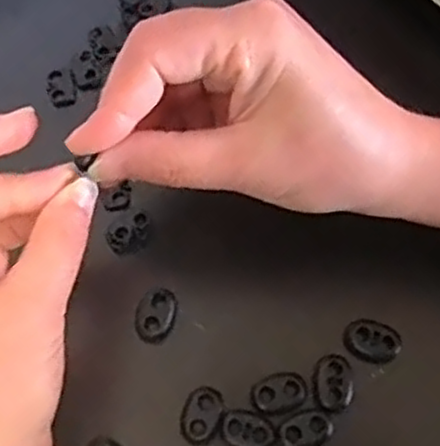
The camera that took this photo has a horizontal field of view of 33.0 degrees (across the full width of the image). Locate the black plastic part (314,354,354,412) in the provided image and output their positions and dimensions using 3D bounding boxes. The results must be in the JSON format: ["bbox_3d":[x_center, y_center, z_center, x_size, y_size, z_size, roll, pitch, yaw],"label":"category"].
[{"bbox_3d":[0.046,0.065,0.302,0.015,0.006,0.022,-2,72,-1],"label":"black plastic part"}]

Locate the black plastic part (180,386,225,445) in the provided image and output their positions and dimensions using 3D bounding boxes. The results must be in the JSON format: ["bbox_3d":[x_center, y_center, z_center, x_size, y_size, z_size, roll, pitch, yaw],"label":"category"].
[{"bbox_3d":[-0.007,0.076,0.294,0.016,0.004,0.022,20,73,5],"label":"black plastic part"}]

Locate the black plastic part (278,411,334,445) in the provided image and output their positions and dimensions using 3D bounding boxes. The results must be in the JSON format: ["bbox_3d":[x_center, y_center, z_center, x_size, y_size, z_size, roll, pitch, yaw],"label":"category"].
[{"bbox_3d":[0.034,0.082,0.294,0.022,0.004,0.014,-15,73,-6],"label":"black plastic part"}]

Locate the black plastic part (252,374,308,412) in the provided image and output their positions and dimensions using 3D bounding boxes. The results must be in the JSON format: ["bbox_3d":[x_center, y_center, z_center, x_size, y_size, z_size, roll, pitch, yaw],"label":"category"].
[{"bbox_3d":[0.024,0.068,0.298,0.022,0.004,0.014,-15,73,-6],"label":"black plastic part"}]

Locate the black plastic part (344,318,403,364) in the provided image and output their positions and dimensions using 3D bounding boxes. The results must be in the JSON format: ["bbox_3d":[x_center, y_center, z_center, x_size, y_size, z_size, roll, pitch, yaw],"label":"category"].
[{"bbox_3d":[0.063,0.049,0.308,0.024,0.005,0.017,16,73,4],"label":"black plastic part"}]

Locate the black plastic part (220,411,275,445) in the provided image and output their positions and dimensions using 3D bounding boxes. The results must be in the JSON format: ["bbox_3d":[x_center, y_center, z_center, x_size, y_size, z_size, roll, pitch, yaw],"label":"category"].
[{"bbox_3d":[0.011,0.082,0.293,0.022,0.004,0.014,15,72,4],"label":"black plastic part"}]

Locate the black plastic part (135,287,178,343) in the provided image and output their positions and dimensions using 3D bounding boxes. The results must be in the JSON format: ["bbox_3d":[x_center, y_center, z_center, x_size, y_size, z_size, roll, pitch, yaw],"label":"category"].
[{"bbox_3d":[-0.027,0.038,0.310,0.016,0.004,0.023,19,73,5],"label":"black plastic part"}]

